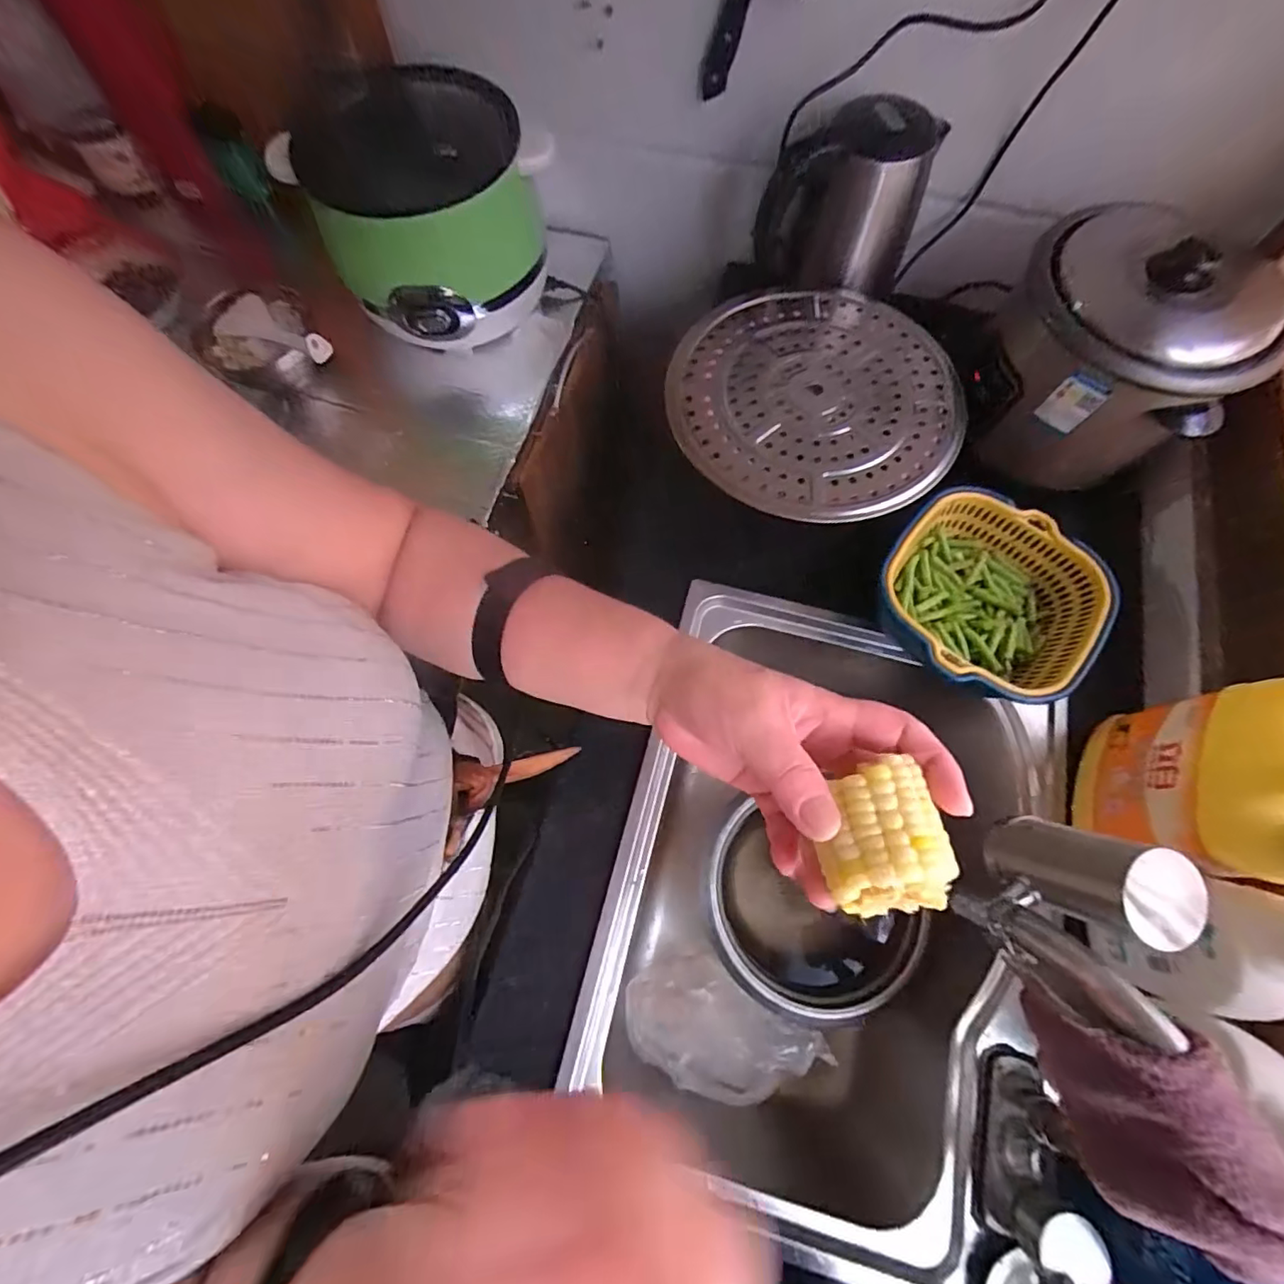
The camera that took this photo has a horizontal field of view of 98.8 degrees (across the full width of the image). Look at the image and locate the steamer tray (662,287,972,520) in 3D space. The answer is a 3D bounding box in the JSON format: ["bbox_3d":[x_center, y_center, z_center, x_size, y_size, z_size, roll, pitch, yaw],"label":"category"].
[{"bbox_3d":[0.189,-0.271,0.604,0.299,0.015,0.298,40,76,13],"label":"steamer tray"}]

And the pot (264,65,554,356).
[{"bbox_3d":[-0.253,-0.500,0.657,0.236,0.195,0.250,0,71,0],"label":"pot"}]

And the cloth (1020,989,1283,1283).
[{"bbox_3d":[0.278,0.261,0.292,0.047,0.102,0.121,-14,71,-4],"label":"cloth"}]

